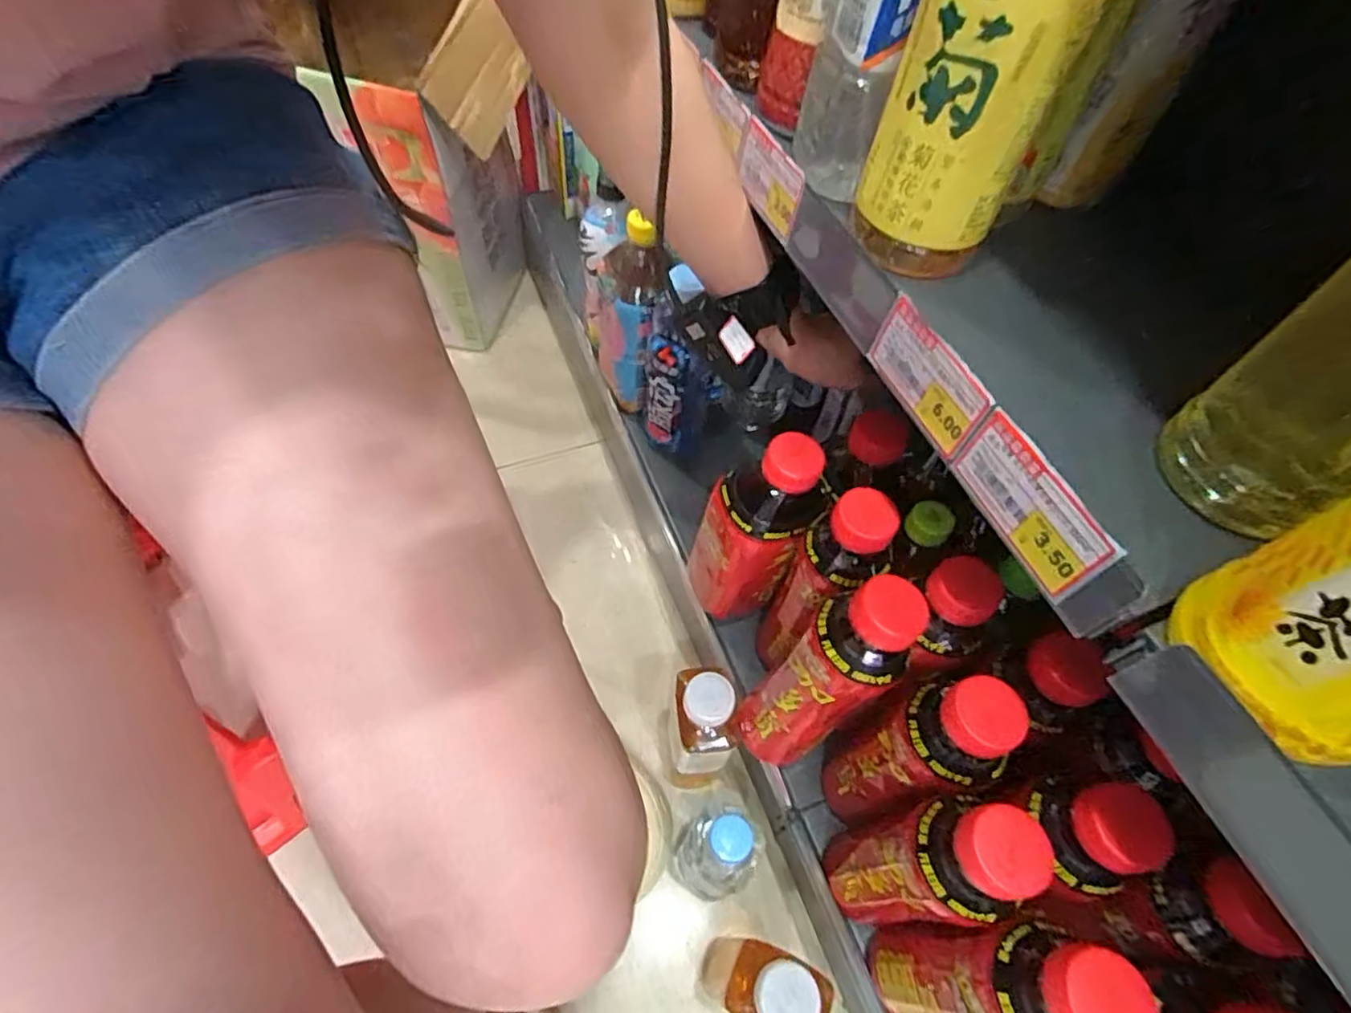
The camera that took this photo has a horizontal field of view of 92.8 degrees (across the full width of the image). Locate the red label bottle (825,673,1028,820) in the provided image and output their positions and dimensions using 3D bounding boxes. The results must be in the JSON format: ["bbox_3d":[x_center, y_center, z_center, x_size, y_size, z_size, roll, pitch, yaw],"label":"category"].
[{"bbox_3d":[0.147,0.168,0.428,0.059,0.225,0.060,1,57,-2],"label":"red label bottle"}]

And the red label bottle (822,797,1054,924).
[{"bbox_3d":[0.139,0.219,0.394,0.058,0.223,0.063,-15,59,-12],"label":"red label bottle"}]

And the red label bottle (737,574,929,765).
[{"bbox_3d":[0.096,0.119,0.441,0.067,0.228,0.064,1,57,-2],"label":"red label bottle"}]

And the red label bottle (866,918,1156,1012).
[{"bbox_3d":[0.163,0.261,0.351,0.058,0.202,0.057,8,57,2],"label":"red label bottle"}]

